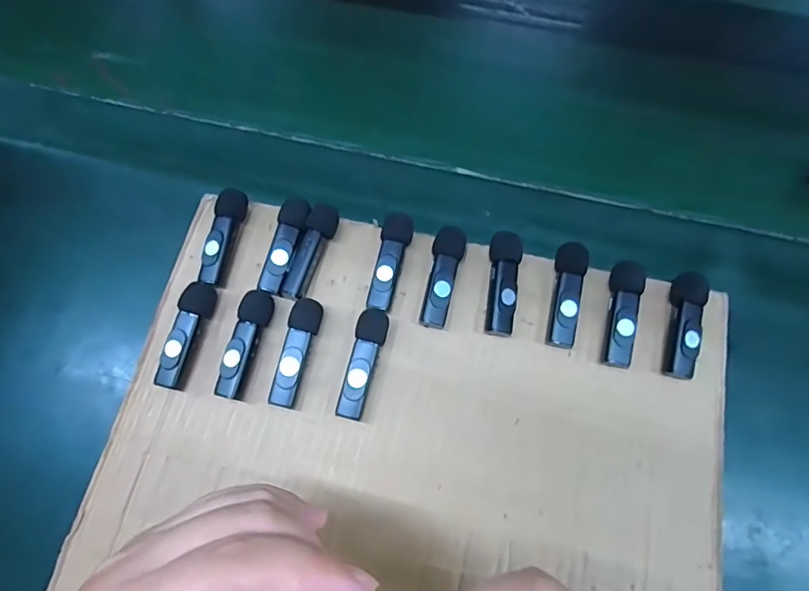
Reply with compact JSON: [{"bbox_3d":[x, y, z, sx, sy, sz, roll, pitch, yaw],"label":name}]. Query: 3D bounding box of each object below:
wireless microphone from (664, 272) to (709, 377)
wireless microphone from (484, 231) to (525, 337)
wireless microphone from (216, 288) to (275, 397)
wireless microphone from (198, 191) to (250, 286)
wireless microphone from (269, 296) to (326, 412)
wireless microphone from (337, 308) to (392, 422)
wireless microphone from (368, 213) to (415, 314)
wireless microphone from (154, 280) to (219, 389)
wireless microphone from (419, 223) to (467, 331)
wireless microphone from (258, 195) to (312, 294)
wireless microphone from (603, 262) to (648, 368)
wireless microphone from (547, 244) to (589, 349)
[{"bbox_3d":[0.168,0.018,0.284,0.018,0.015,0.062,14,73,5],"label":"wireless microphone"},{"bbox_3d":[0.061,-0.007,0.294,0.019,0.018,0.064,9,73,3],"label":"wireless microphone"},{"bbox_3d":[-0.096,0.029,0.286,0.016,0.016,0.065,15,73,5],"label":"wireless microphone"},{"bbox_3d":[-0.117,-0.037,0.307,0.016,0.017,0.064,12,73,4],"label":"wireless microphone"},{"bbox_3d":[-0.064,0.034,0.282,0.016,0.020,0.064,14,73,5],"label":"wireless microphone"},{"bbox_3d":[-0.024,0.040,0.280,0.017,0.019,0.064,14,73,5],"label":"wireless microphone"},{"bbox_3d":[-0.009,-0.021,0.300,0.019,0.016,0.065,14,73,5],"label":"wireless microphone"},{"bbox_3d":[-0.132,0.023,0.287,0.016,0.018,0.065,17,74,6],"label":"wireless microphone"},{"bbox_3d":[0.024,-0.012,0.296,0.019,0.017,0.065,14,73,5],"label":"wireless microphone"},{"bbox_3d":[-0.074,-0.031,0.304,0.018,0.019,0.063,13,73,5],"label":"wireless microphone"},{"bbox_3d":[0.132,0.011,0.287,0.018,0.016,0.063,14,73,5],"label":"wireless microphone"},{"bbox_3d":[0.099,0.000,0.291,0.018,0.017,0.065,11,73,4],"label":"wireless microphone"}]

